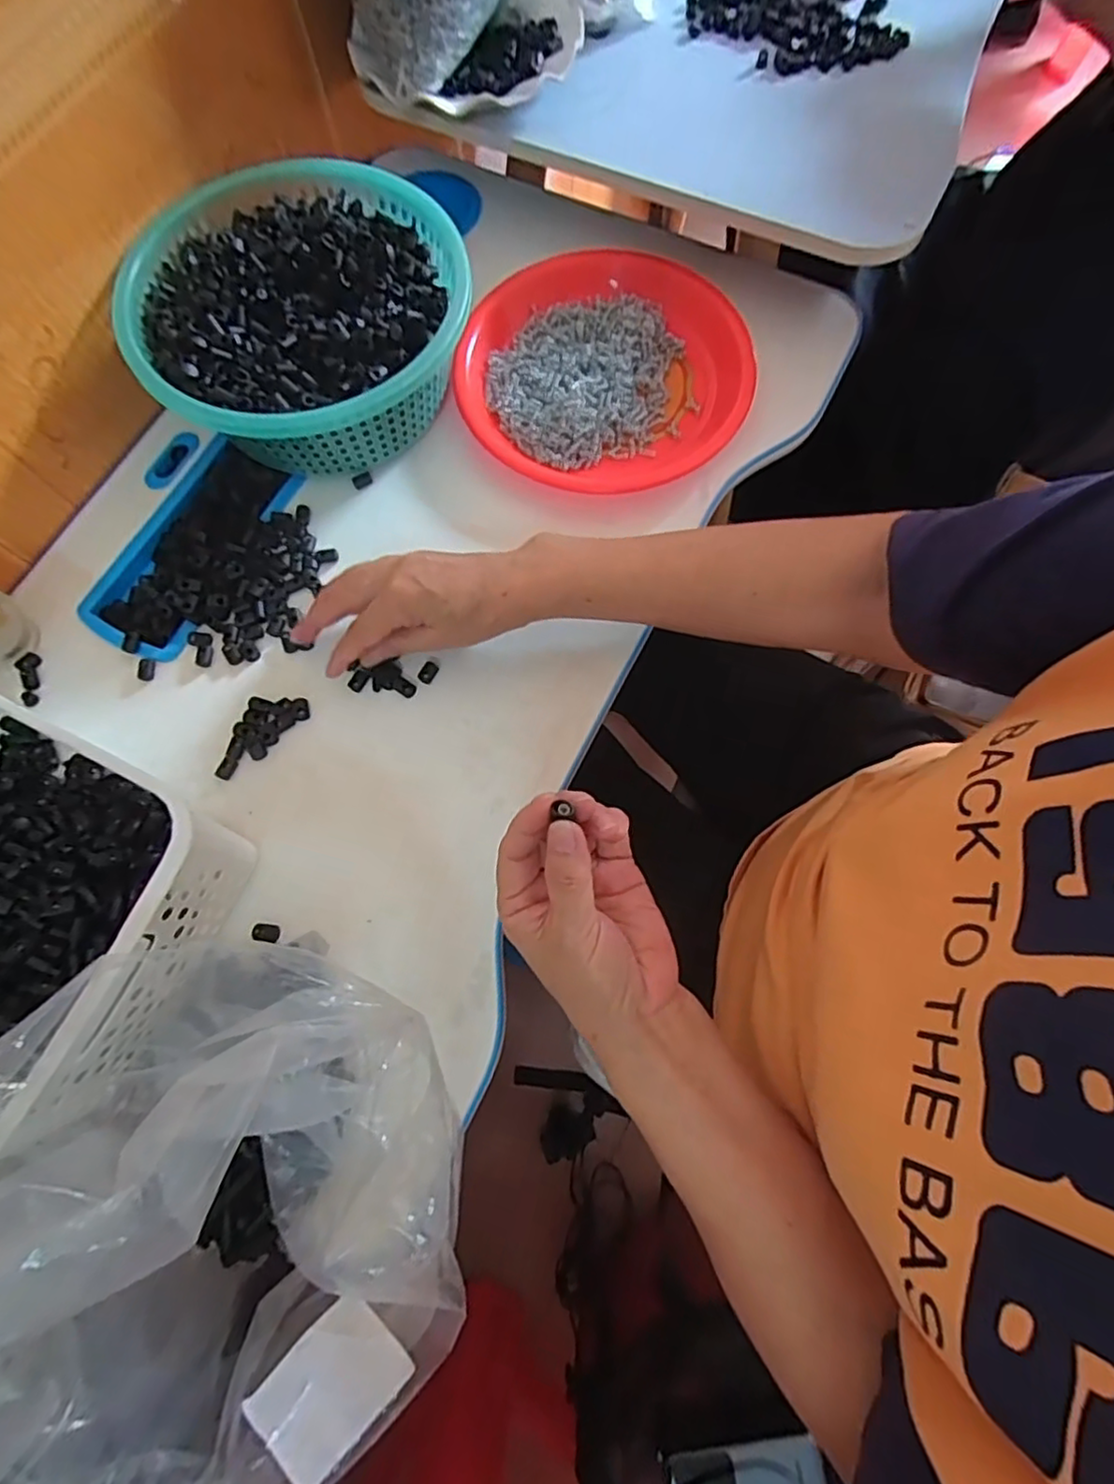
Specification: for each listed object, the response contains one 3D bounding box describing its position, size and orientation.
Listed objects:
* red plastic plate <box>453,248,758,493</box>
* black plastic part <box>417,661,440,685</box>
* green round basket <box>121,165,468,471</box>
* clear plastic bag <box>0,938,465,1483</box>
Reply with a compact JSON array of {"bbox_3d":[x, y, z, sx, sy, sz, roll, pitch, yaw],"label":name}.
[{"bbox_3d":[0.031,-0.295,0.499,0.218,0.029,0.216,0,74,2],"label":"red plastic plate"},{"bbox_3d":[-0.091,-0.049,0.450,0.011,0.006,0.015,33,77,11],"label":"black plastic part"},{"bbox_3d":[-0.180,-0.304,0.477,0.233,0.087,0.235,0,74,2],"label":"green round basket"},{"bbox_3d":[-0.136,0.210,0.274,0.179,0.207,0.214,10,74,5],"label":"clear plastic bag"}]

